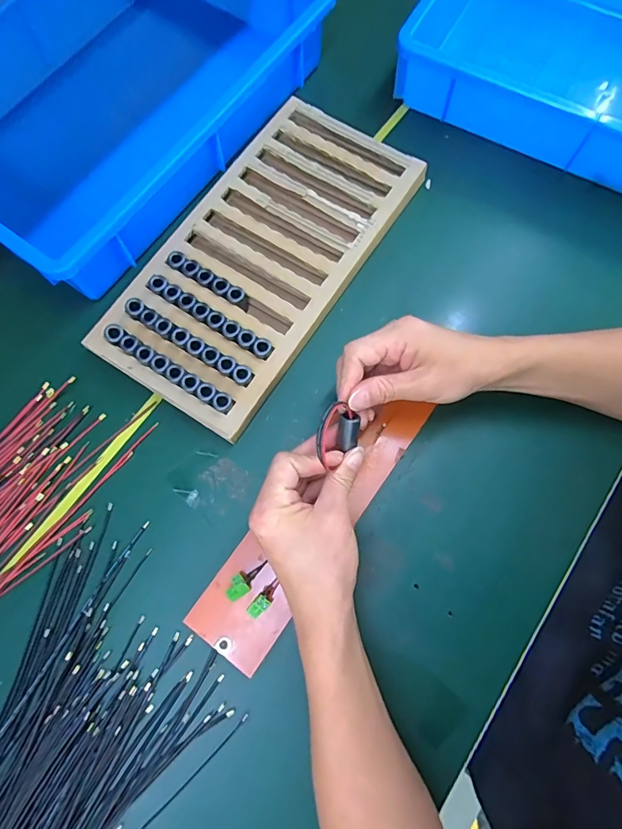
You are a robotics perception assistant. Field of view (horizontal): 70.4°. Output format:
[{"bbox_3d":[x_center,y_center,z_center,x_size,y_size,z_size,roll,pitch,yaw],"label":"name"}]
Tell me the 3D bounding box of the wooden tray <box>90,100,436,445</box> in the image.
[{"bbox_3d":[-0.046,-0.162,0.452,0.170,0.031,0.351,33,77,9],"label":"wooden tray"}]

